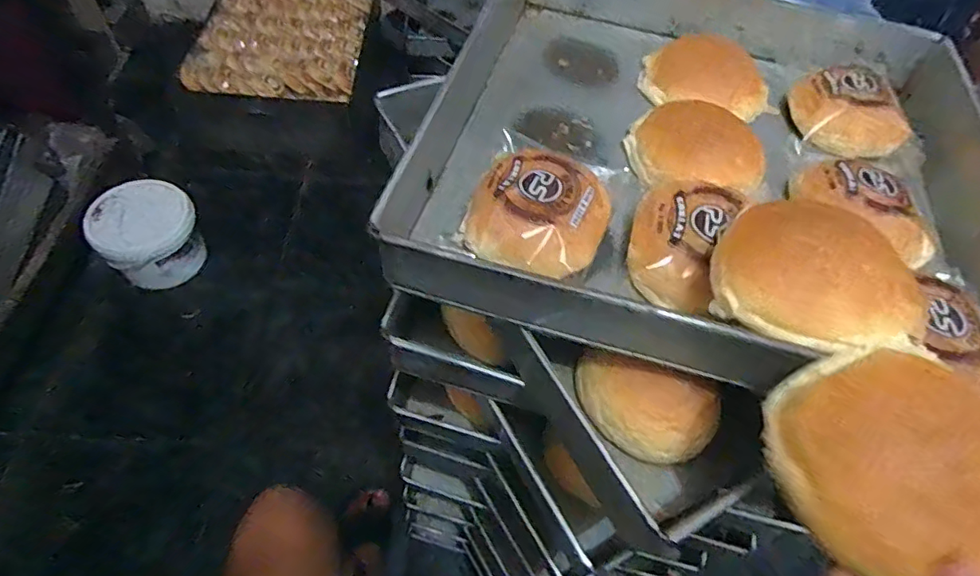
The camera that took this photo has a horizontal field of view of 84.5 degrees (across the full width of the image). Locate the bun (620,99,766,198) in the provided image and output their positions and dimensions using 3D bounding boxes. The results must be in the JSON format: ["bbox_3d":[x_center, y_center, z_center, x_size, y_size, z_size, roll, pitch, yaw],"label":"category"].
[{"bbox_3d":[0.165,-0.113,0.429,0.095,0.035,0.102,3,55,-4],"label":"bun"}]

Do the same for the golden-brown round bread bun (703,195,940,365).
[{"bbox_3d":[0.185,-0.006,0.302,0.105,0.039,0.084,15,56,5],"label":"golden-brown round bread bun"}]

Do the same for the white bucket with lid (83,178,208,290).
[{"bbox_3d":[-0.804,-0.131,1.278,0.214,0.148,0.201,3,55,-4],"label":"white bucket with lid"}]

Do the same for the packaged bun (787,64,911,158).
[{"bbox_3d":[0.324,-0.163,0.484,0.092,0.038,0.087,9,55,1],"label":"packaged bun"}]

